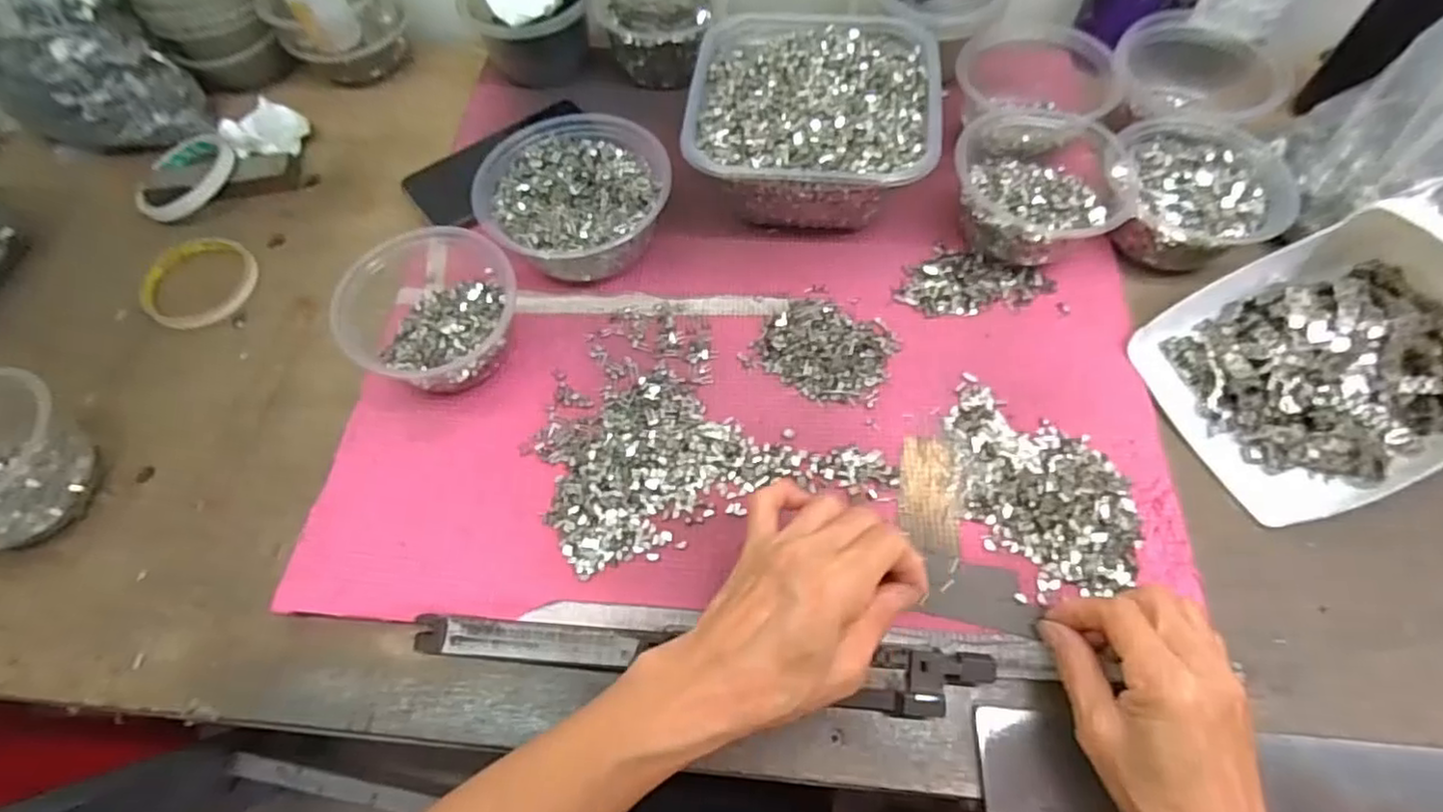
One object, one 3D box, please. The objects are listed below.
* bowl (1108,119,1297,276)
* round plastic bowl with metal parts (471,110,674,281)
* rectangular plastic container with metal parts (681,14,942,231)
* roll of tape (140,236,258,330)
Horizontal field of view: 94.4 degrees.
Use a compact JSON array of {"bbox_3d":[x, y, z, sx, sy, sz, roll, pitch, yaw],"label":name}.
[{"bbox_3d":[0.339,-0.152,0.476,0.099,0.044,0.120,6,63,7],"label":"bowl"},{"bbox_3d":[-0.104,-0.147,0.493,0.133,0.062,0.121,-1,62,3],"label":"round plastic bowl with metal parts"},{"bbox_3d":[0.068,-0.213,0.506,0.171,0.081,0.175,4,63,6],"label":"rectangular plastic container with metal parts"},{"bbox_3d":[-0.412,-0.100,0.523,0.083,0.010,0.087,-1,62,3],"label":"roll of tape"}]

